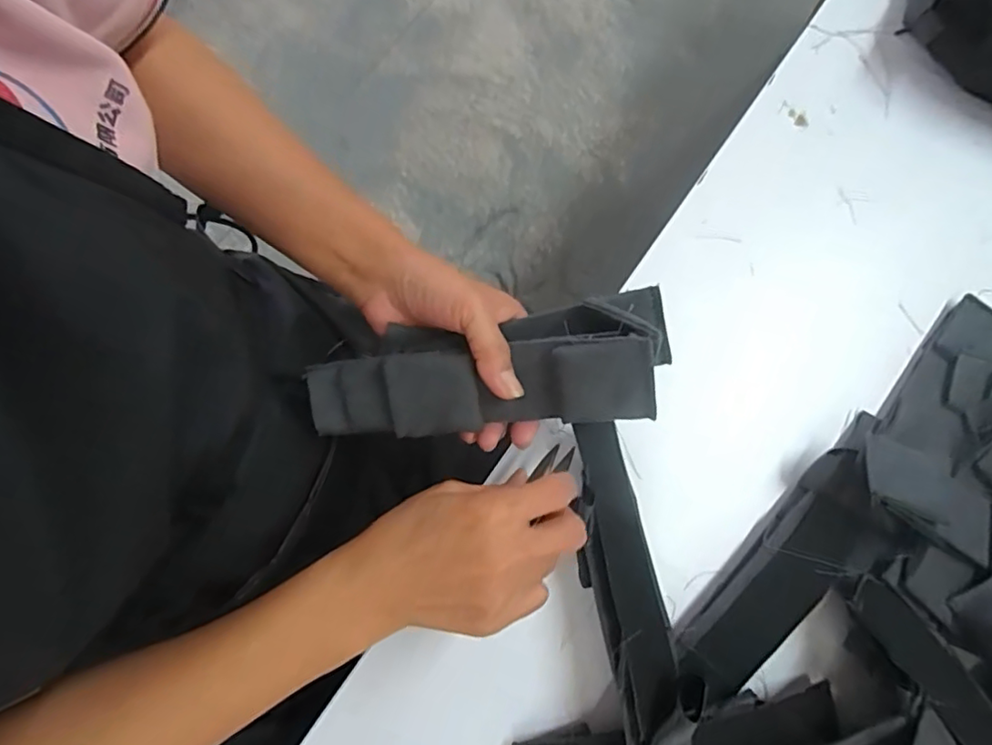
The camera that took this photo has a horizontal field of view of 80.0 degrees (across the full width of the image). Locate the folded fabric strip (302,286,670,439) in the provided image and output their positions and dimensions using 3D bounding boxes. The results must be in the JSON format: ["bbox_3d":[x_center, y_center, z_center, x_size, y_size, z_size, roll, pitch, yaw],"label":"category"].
[{"bbox_3d":[-0.009,0.000,0.332,0.200,0.033,0.066,-8,76,12],"label":"folded fabric strip"}]

